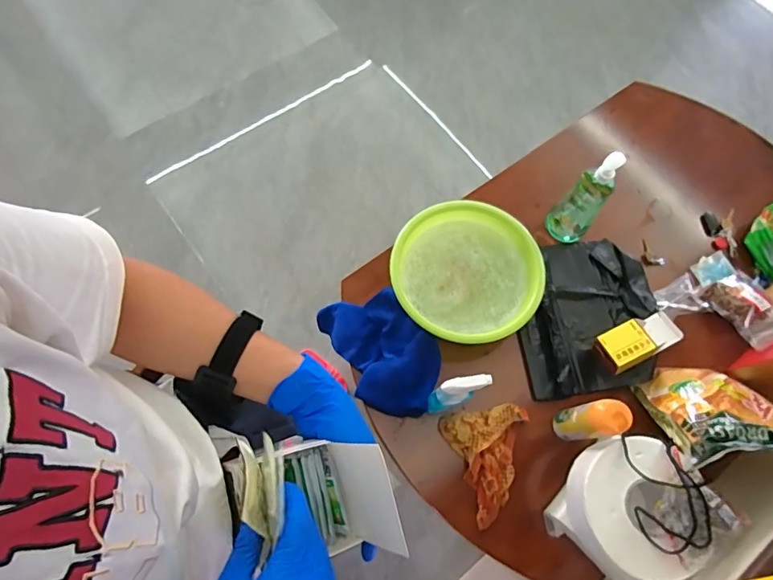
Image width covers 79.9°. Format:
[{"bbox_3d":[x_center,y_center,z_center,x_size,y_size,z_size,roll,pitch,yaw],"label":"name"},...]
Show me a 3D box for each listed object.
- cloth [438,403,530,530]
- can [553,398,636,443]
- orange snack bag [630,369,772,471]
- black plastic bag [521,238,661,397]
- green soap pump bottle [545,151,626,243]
[{"bbox_3d":[0.235,0.353,0.975,0.184,0.047,0.225,-18,72,-8],"label":"cloth"},{"bbox_3d":[0.398,0.258,0.906,0.066,0.203,0.066,1,70,-2],"label":"can"},{"bbox_3d":[0.651,0.243,0.915,0.233,0.248,0.076,-19,111,3],"label":"orange snack bag"},{"bbox_3d":[0.471,0.055,1.086,0.327,0.044,0.357,-7,70,-5],"label":"black plastic bag"},{"bbox_3d":[0.449,-0.200,1.047,0.092,0.277,0.055,44,74,13],"label":"green soap pump bottle"}]

